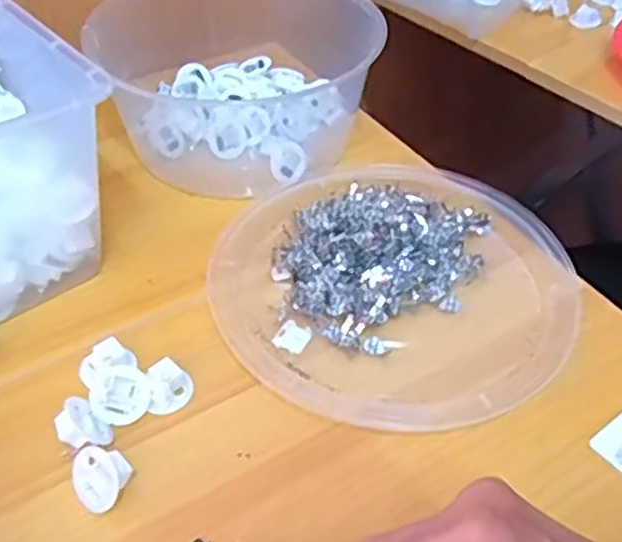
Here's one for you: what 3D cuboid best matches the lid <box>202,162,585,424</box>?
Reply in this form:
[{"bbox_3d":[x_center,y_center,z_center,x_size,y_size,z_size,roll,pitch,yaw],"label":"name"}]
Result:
[{"bbox_3d":[0.057,0.001,0.486,0.240,0.028,0.226,1,45,-1],"label":"lid"}]

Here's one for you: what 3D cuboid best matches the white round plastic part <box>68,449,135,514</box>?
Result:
[{"bbox_3d":[-0.108,0.105,0.365,0.031,0.011,0.030,39,101,19],"label":"white round plastic part"}]

